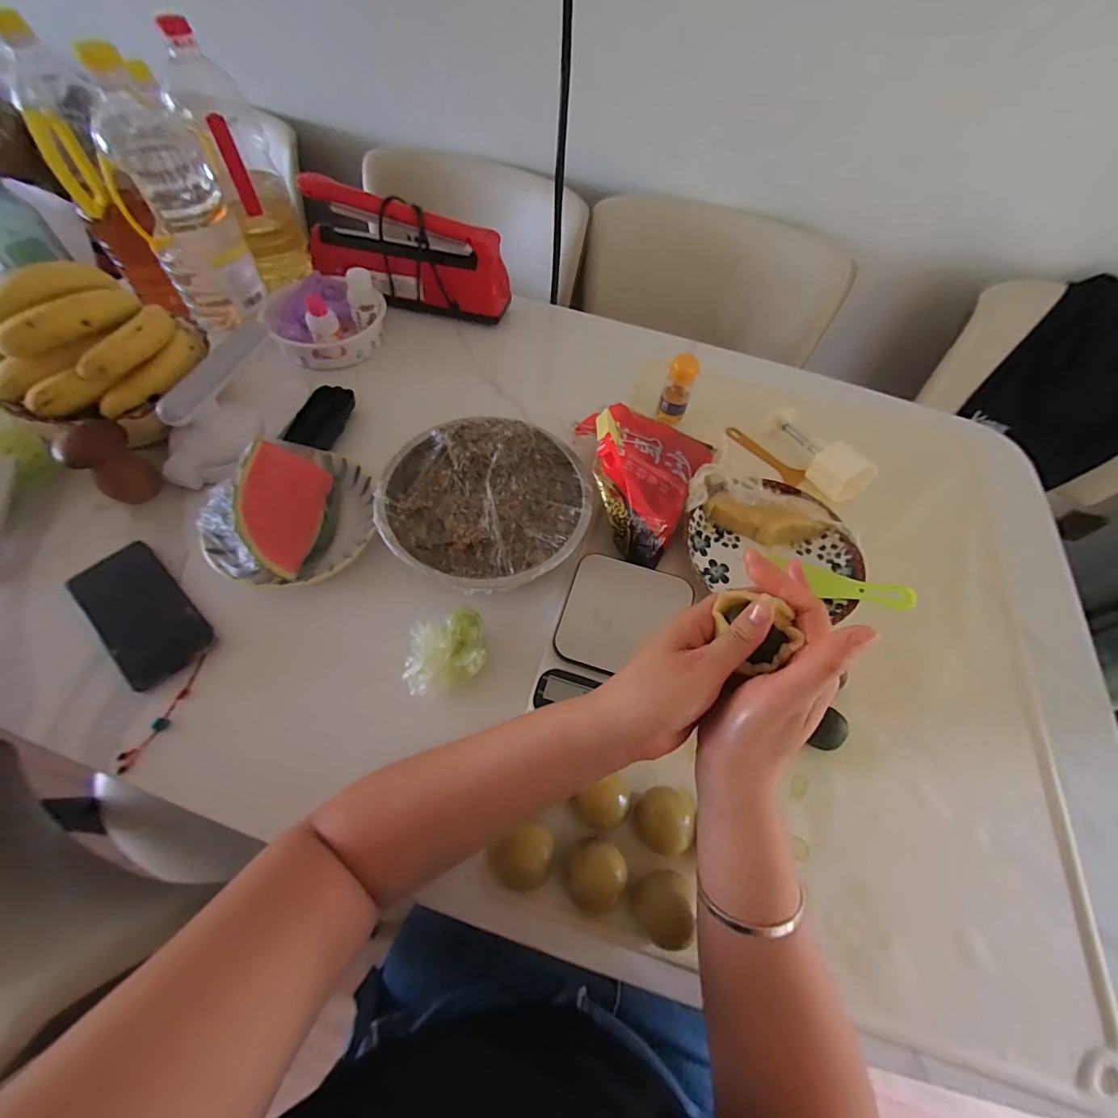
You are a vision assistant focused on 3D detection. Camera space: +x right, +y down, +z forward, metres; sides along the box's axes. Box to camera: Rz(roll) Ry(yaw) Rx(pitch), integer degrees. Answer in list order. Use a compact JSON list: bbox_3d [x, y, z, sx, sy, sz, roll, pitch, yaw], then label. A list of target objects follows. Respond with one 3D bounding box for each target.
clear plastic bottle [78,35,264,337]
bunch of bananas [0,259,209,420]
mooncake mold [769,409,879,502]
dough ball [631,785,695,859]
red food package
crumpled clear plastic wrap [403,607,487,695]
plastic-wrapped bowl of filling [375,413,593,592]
[{"bbox_3d":[-0.457,-0.418,0.578,0.108,0.264,0.125,-28,64,-19],"label":"clear plastic bottle"},{"bbox_3d":[-0.508,-0.237,0.510,0.153,0.099,0.189,27,61,13],"label":"bunch of bananas"},{"bbox_3d":[0.329,-0.143,0.609,0.067,0.054,0.158,-20,61,-14],"label":"mooncake mold"},{"bbox_3d":[0.084,0.214,0.387,0.043,0.040,0.049,-2,58,-4],"label":"dough ball"},{"bbox_3d":[0.081,-0.103,0.535,0.147,0.076,0.172,27,61,13],"label":"red food package"},{"bbox_3d":[-0.104,0.085,0.433,0.075,0.041,0.058,-12,60,-10],"label":"crumpled clear plastic wrap"},{"bbox_3d":[-0.075,-0.059,0.493,0.208,0.056,0.191,1,58,-2],"label":"plastic-wrapped bowl of filling"}]

